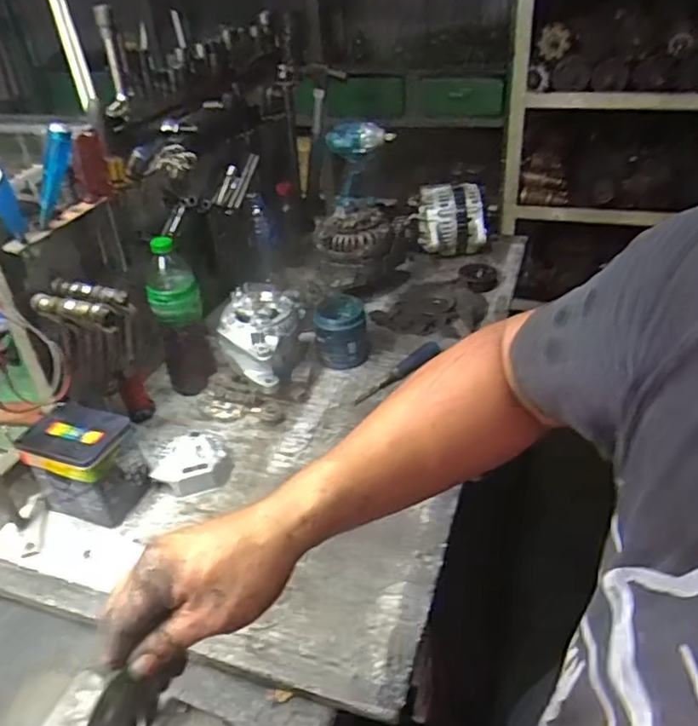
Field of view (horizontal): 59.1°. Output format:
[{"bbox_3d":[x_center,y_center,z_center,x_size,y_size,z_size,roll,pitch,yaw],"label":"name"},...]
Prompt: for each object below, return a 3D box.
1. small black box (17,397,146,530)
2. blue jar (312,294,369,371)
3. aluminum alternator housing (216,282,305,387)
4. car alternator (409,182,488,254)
[{"bbox_3d":[-0.357,0.140,0.851,0.130,0.127,0.103,12,39,23],"label":"small black box"},{"bbox_3d":[-0.013,-0.064,1.112,0.096,0.078,0.097,-6,35,-1],"label":"blue jar"},{"bbox_3d":[-0.143,-0.054,1.045,0.127,0.107,0.164,13,39,24],"label":"aluminum alternator housing"},{"bbox_3d":[0.226,-0.318,1.391,0.140,0.144,0.121,-8,35,-4],"label":"car alternator"}]

